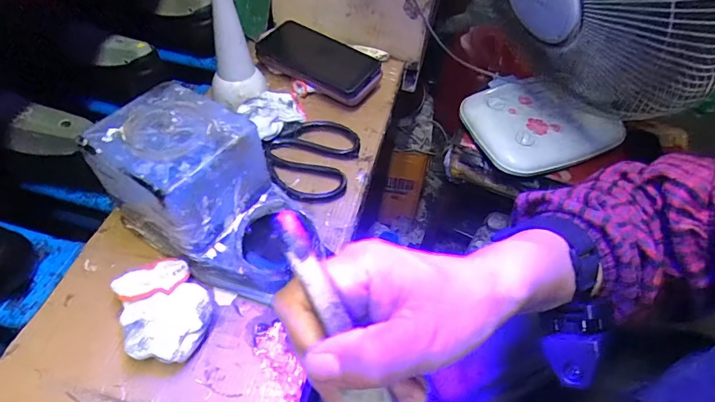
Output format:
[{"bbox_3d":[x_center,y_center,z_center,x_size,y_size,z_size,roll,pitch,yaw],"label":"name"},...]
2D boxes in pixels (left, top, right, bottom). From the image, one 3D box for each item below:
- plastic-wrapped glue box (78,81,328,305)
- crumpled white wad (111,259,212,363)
[{"bbox_3d":[-0.122,-0.002,0.364,0.189,0.114,0.102,28,55,17],"label":"plastic-wrapped glue box"},{"bbox_3d":[-0.156,0.087,0.342,0.064,0.041,0.094,-24,57,-21],"label":"crumpled white wad"}]

